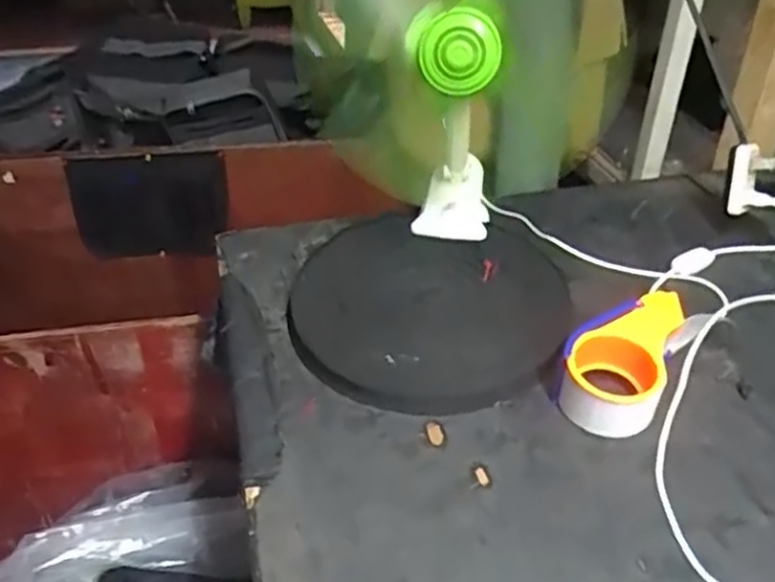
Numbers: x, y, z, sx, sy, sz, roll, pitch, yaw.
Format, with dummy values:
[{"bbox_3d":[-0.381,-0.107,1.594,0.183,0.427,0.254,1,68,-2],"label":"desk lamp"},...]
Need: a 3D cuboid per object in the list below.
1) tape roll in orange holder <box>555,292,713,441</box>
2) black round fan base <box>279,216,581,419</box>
[{"bbox_3d":[0.217,0.058,0.613,0.086,0.057,0.162,27,43,33],"label":"tape roll in orange holder"},{"bbox_3d":[0.045,0.010,0.694,0.260,0.045,0.264,0,35,0],"label":"black round fan base"}]

